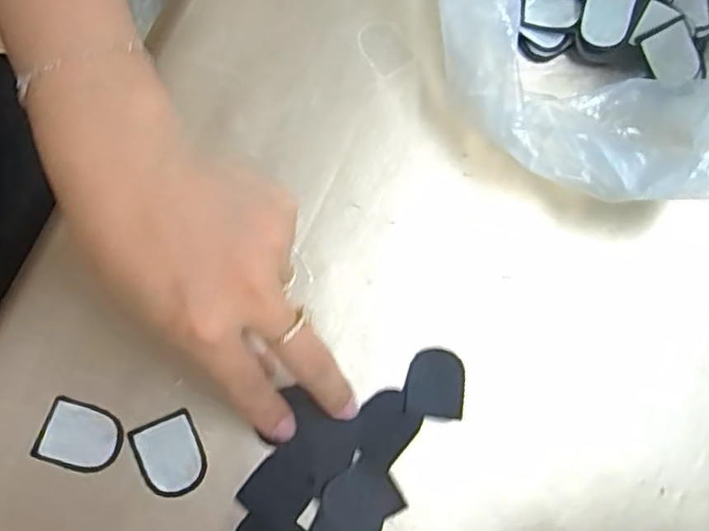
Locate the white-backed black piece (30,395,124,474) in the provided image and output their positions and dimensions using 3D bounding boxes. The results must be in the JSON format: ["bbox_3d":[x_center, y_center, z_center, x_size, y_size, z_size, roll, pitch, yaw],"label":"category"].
[{"bbox_3d":[-0.120,0.076,0.283,0.034,0.004,0.028,22,78,-6],"label":"white-backed black piece"}]

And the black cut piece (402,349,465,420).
[{"bbox_3d":[0.038,0.056,0.306,0.026,0.004,0.031,11,79,-6],"label":"black cut piece"}]

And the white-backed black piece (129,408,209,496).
[{"bbox_3d":[-0.081,0.085,0.286,0.027,0.004,0.034,-21,83,-11],"label":"white-backed black piece"}]

